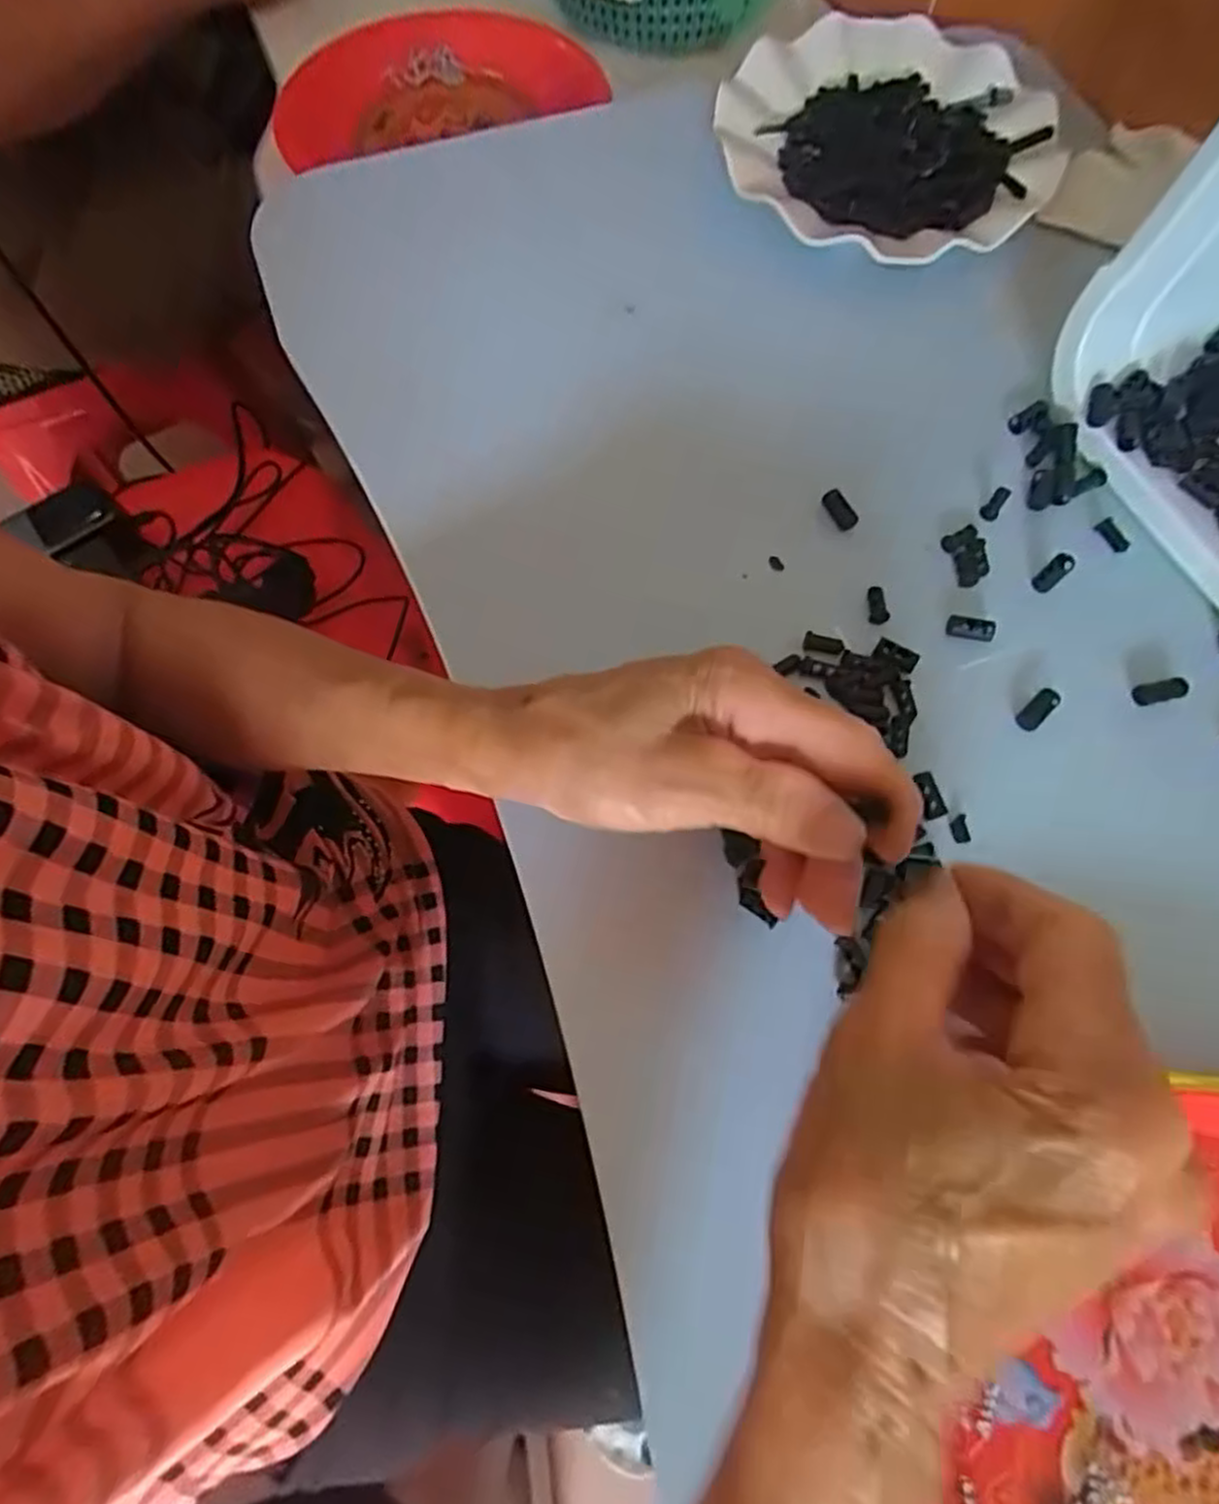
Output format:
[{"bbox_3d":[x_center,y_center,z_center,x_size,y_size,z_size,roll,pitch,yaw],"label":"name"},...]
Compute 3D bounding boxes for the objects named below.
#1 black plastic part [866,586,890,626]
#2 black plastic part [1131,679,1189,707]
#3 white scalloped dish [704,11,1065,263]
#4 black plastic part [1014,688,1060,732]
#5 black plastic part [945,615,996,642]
[{"bbox_3d":[0.116,-0.063,0.320,0.007,0.006,0.016,-2,68,-1],"label":"black plastic part"},{"bbox_3d":[0.225,-0.025,0.302,0.021,0.005,0.008,-12,68,-5],"label":"black plastic part"},{"bbox_3d":[0.153,-0.328,0.396,0.164,0.036,0.177,0,68,0],"label":"white scalloped dish"},{"bbox_3d":[0.173,-0.017,0.299,0.019,0.006,0.009,-41,73,-15],"label":"black plastic part"},{"bbox_3d":[0.153,-0.053,0.313,0.020,0.004,0.010,11,68,5],"label":"black plastic part"}]

